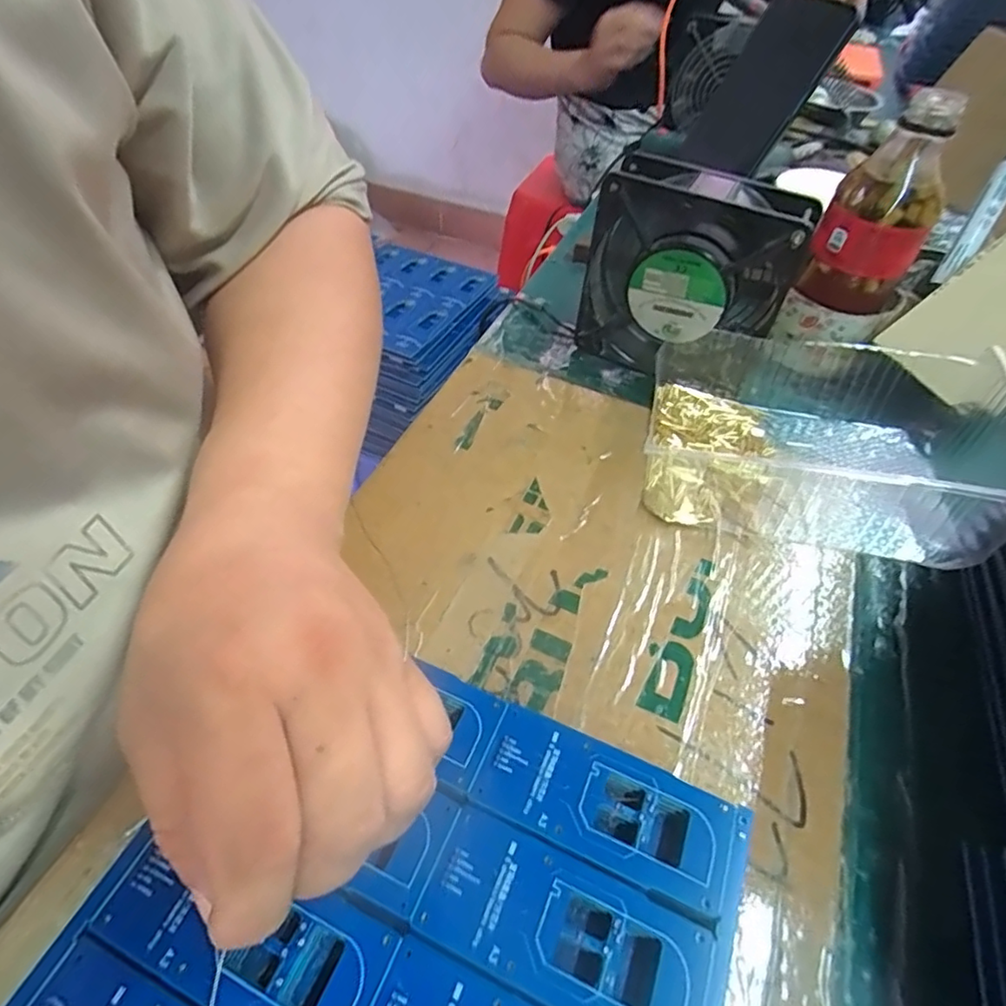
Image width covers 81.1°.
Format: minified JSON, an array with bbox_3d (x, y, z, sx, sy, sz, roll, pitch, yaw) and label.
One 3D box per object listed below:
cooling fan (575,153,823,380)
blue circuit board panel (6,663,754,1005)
[{"bbox_3d":[0.114,-0.141,0.374,0.119,0.120,0.044,24,53,17],"label":"cooling fan"},{"bbox_3d":[-0.030,0.136,0.186,0.188,0.004,0.158,20,52,14],"label":"blue circuit board panel"}]

